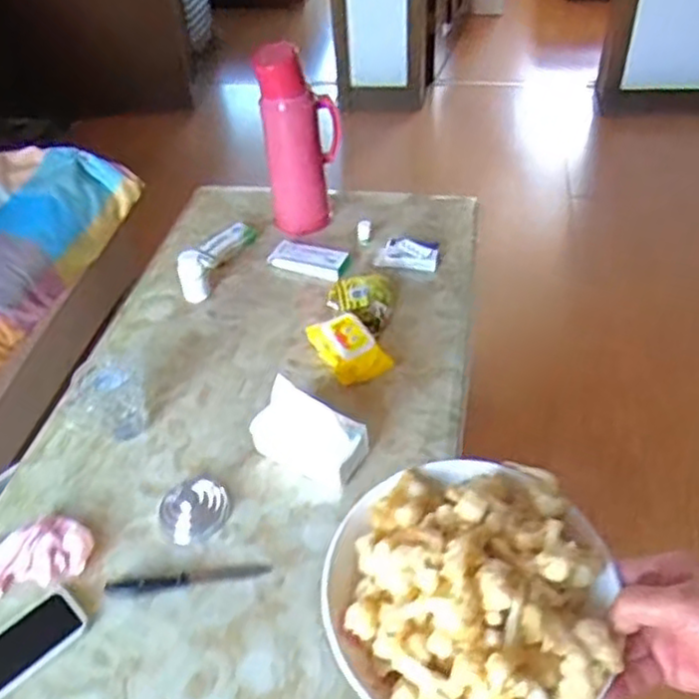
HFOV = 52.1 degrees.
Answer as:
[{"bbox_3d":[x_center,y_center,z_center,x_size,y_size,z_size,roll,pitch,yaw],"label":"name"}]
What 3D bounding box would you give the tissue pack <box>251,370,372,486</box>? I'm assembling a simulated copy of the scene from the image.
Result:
[{"bbox_3d":[-0.060,0.118,1.060,0.165,0.101,0.084,25,49,24],"label":"tissue pack"}]

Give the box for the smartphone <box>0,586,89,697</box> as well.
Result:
[{"bbox_3d":[-0.410,0.371,0.889,0.157,0.015,0.074,-36,51,-28],"label":"smartphone"}]

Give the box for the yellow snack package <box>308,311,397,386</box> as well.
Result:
[{"bbox_3d":[-0.004,-0.007,1.233,0.089,0.056,0.153,-24,49,-23],"label":"yellow snack package"}]

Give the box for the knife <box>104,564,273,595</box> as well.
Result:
[{"bbox_3d":[-0.216,0.307,0.959,0.215,0.016,0.022,-9,43,-3],"label":"knife"}]

